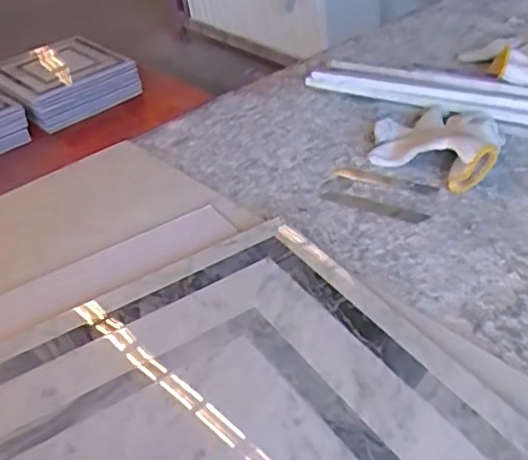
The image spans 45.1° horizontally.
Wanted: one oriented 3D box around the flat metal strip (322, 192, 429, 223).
[{"bbox_3d":[0.103,-0.023,0.595,0.100,0.004,0.019,15,41,22],"label":"flat metal strip"}]

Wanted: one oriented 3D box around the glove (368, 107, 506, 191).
[{"bbox_3d":[0.174,-0.093,0.646,0.129,0.046,0.125,15,42,23],"label":"glove"}]

